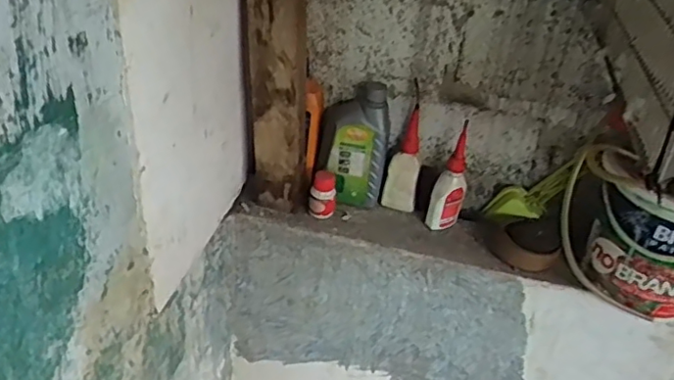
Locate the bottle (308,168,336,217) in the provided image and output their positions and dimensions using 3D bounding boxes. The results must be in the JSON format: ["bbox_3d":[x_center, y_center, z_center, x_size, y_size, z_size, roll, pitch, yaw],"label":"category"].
[{"bbox_3d":[-0.023,0.008,0.988,0.043,0.065,0.043,5,34,0],"label":"bottle"}]

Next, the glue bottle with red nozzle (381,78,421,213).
[{"bbox_3d":[0.112,-0.059,0.987,0.054,0.194,0.039,14,35,12],"label":"glue bottle with red nozzle"}]

